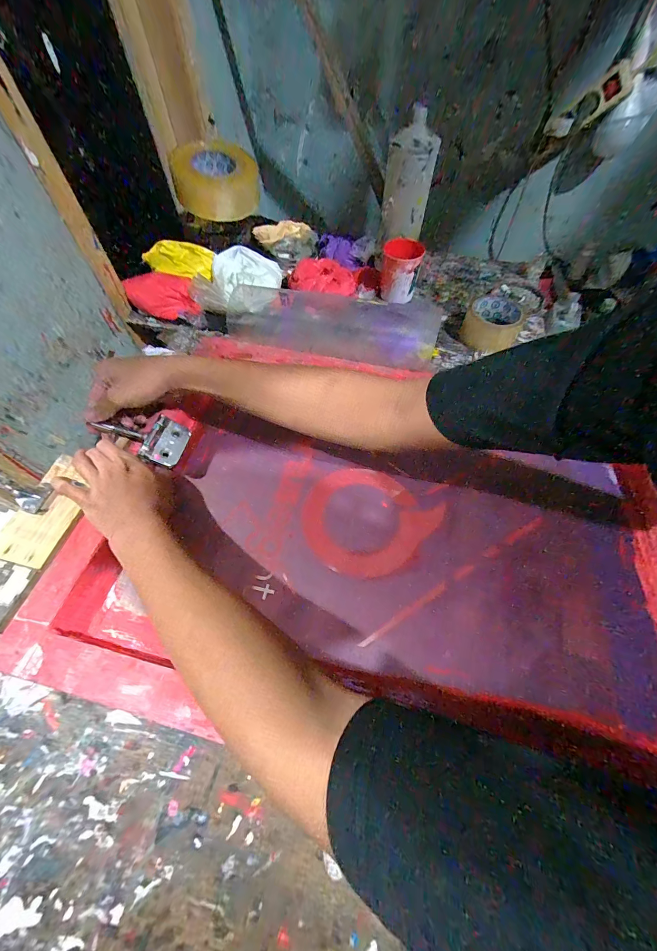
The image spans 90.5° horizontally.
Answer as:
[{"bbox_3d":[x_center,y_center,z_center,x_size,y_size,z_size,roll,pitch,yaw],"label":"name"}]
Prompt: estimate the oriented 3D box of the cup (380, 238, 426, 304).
[{"bbox_3d":[0.136,-0.384,0.611,0.070,0.096,0.064,10,60,6],"label":"cup"}]

